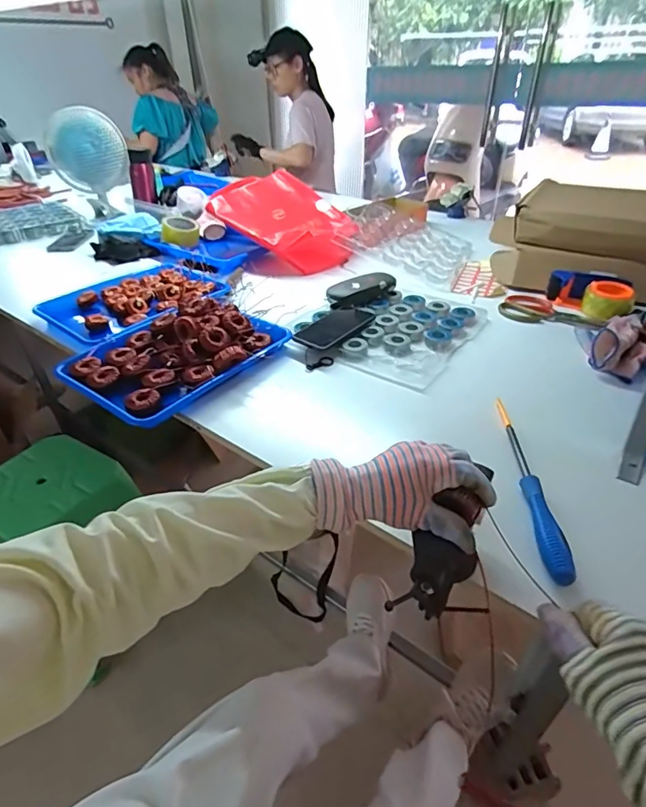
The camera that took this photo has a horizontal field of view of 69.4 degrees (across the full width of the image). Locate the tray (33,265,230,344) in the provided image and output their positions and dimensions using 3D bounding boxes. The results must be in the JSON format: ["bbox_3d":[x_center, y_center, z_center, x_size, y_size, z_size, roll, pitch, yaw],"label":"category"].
[{"bbox_3d":[-0.383,-0.220,0.970,0.250,0.032,0.321,27,45,32],"label":"tray"}]

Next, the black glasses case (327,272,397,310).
[{"bbox_3d":[0.081,-0.230,0.952,0.153,0.047,0.052,-24,42,-27],"label":"black glasses case"}]

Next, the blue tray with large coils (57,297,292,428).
[{"bbox_3d":[-0.249,-0.099,0.786,0.256,0.057,0.322,26,44,32],"label":"blue tray with large coils"}]

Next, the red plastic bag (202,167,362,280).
[{"bbox_3d":[-0.102,-0.461,1.208,0.296,0.162,0.400,-28,44,-31],"label":"red plastic bag"}]

